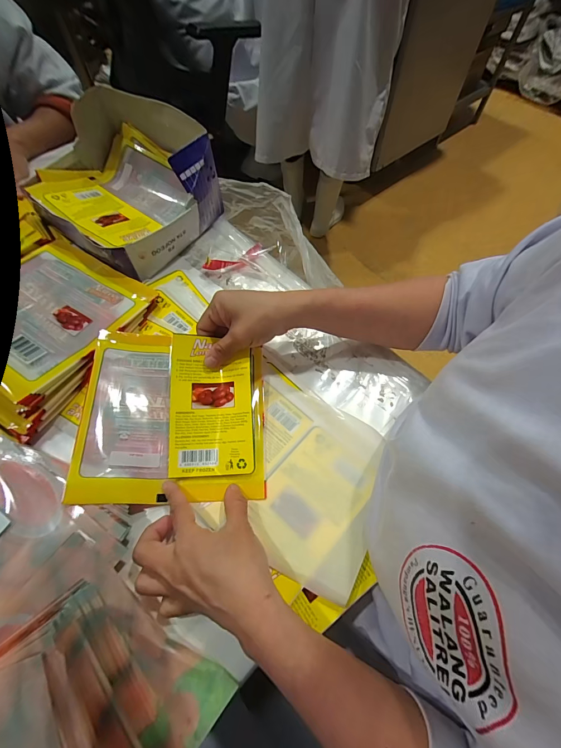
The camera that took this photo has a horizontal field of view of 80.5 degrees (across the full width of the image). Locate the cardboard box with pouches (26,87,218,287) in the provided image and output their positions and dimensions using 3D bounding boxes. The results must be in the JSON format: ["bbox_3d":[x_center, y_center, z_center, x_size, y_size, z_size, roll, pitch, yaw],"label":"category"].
[{"bbox_3d":[-0.207,-0.255,0.436,0.212,0.105,0.190,34,67,15],"label":"cardboard box with pouches"}]

